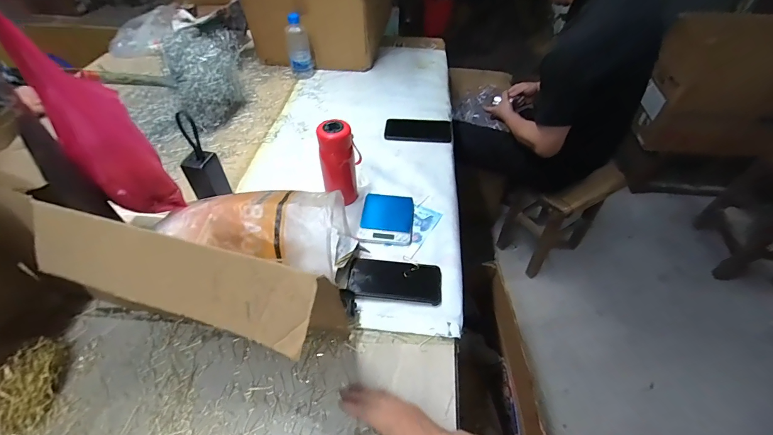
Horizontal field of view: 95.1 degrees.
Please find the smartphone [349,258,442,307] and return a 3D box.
[{"bbox_3d":[0.017,0.112,0.633,0.161,0.015,0.080,4,51,2],"label":"smartphone"}]

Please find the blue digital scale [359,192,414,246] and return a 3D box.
[{"bbox_3d":[0.002,0.000,0.726,0.103,0.020,0.127,4,48,3],"label":"blue digital scale"}]

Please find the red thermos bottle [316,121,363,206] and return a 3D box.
[{"bbox_3d":[-0.093,-0.110,0.722,0.081,0.176,0.072,-4,49,-4],"label":"red thermos bottle"}]

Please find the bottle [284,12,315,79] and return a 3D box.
[{"bbox_3d":[-0.276,-0.542,1.116,0.076,0.180,0.057,-12,50,-11],"label":"bottle"}]

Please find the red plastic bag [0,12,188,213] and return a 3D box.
[{"bbox_3d":[-0.409,-0.123,0.502,0.096,0.267,0.101,-33,56,-26],"label":"red plastic bag"}]

